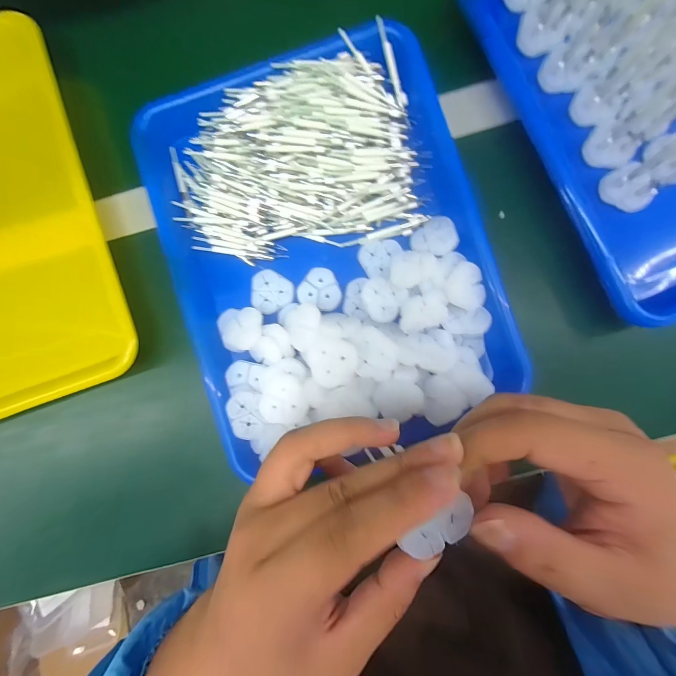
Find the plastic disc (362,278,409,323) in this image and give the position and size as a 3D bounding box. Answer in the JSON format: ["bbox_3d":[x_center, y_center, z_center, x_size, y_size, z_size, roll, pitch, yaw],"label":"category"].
[{"bbox_3d":[0.036,-0.031,0.255,0.035,0.009,0.032,0,88,3],"label":"plastic disc"}]

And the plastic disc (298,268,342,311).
[{"bbox_3d":[-0.014,-0.042,0.265,0.036,0.007,0.034,0,88,3],"label":"plastic disc"}]

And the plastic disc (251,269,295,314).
[{"bbox_3d":[-0.057,-0.040,0.267,0.035,0.006,0.036,4,89,3],"label":"plastic disc"}]

